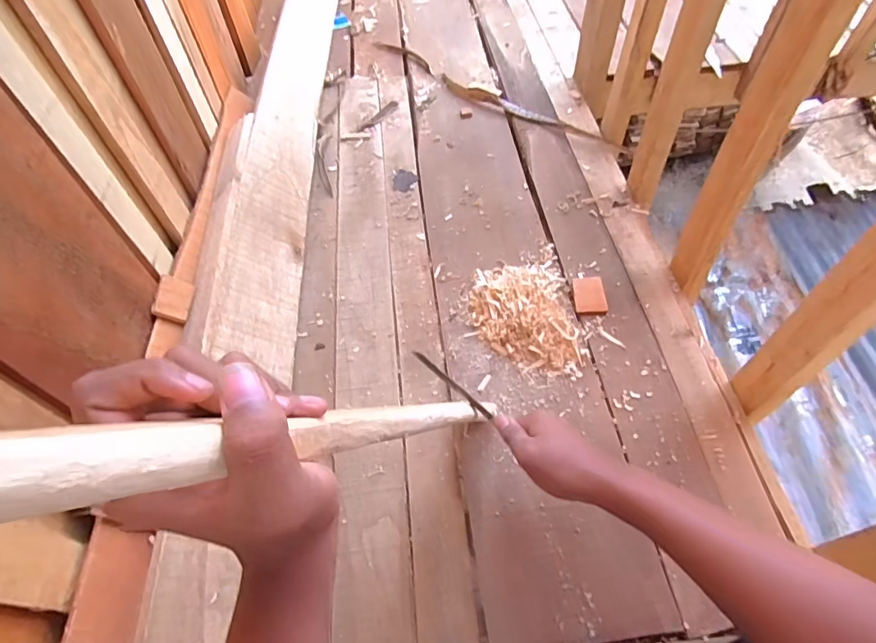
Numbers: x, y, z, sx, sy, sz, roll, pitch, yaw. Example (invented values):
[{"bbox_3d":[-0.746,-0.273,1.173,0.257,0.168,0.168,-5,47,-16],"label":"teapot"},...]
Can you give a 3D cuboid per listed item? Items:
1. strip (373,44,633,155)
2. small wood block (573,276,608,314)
[{"bbox_3d":[0.103,-0.491,1.054,0.661,0.014,0.074,35,63,23],"label":"strip"},{"bbox_3d":[0.222,-0.039,0.722,0.043,0.011,0.061,-1,55,1],"label":"small wood block"}]

